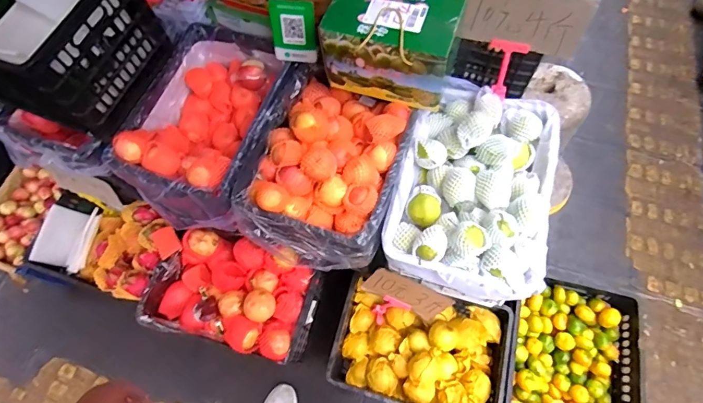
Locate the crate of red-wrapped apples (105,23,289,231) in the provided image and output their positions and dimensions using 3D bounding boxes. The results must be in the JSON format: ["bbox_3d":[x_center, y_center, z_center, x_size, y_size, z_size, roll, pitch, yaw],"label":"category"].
[{"bbox_3d":[-0.387,-0.211,1.147,0.354,0.236,0.517,21,69,11],"label":"crate of red-wrapped apples"}]

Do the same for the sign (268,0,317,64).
[{"bbox_3d":[-0.149,-0.433,1.027,0.114,0.157,0.012,5,47,2],"label":"sign"}]

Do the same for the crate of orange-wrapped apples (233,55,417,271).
[{"bbox_3d":[-0.070,-0.084,1.062,0.375,0.264,0.445,16,68,9],"label":"crate of orange-wrapped apples"}]

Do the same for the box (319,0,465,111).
[{"bbox_3d":[0.091,-0.374,0.959,0.290,0.200,0.189,16,68,9],"label":"box"}]

